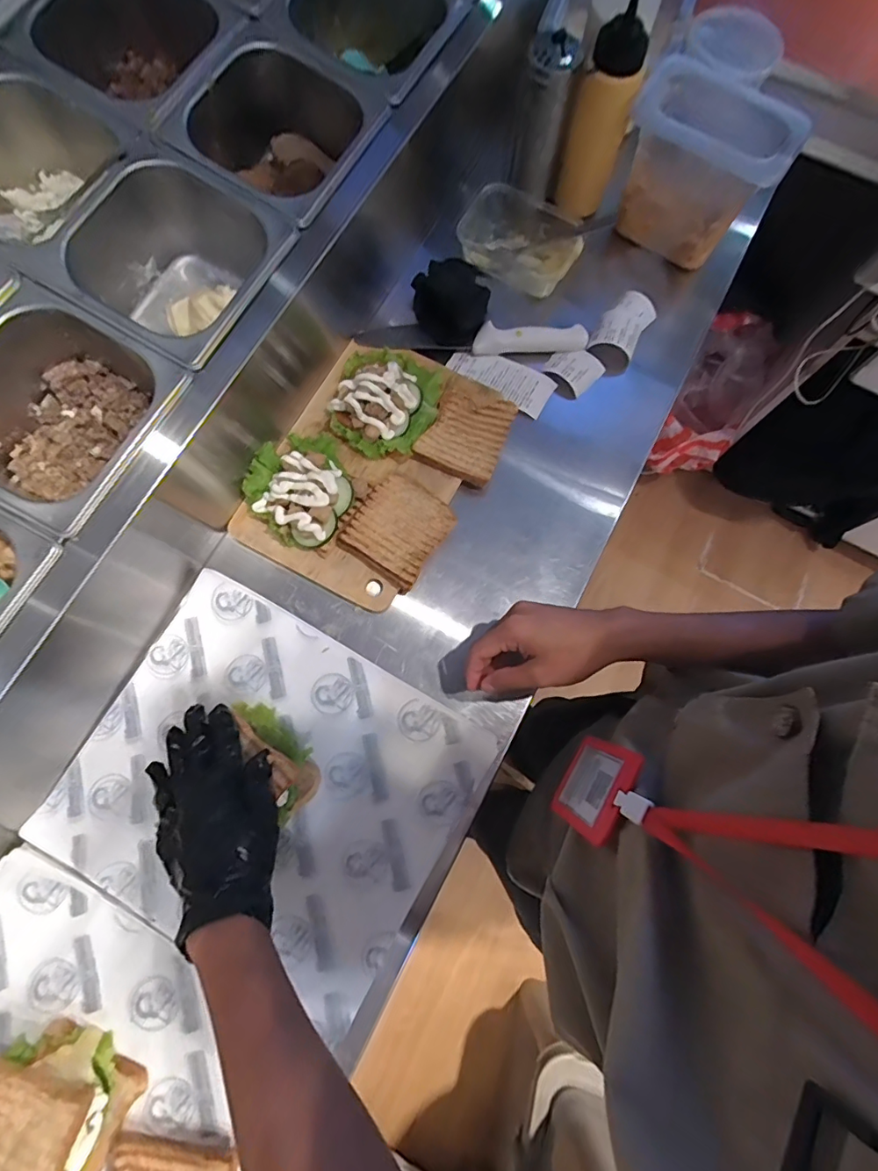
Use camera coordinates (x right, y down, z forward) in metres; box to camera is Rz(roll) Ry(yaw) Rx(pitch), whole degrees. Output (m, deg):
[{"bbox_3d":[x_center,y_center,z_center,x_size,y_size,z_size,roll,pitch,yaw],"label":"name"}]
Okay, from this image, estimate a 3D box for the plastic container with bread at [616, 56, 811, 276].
[{"bbox_3d":[0.303,-0.489,0.603,0.168,0.138,0.130,32,78,6],"label":"plastic container with bread"}]

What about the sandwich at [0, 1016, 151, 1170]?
[{"bbox_3d":[-0.319,0.432,0.409,0.114,0.065,0.108,23,77,4],"label":"sandwich"}]

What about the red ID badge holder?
[{"bbox_3d":[0.118,0.153,0.396,0.011,0.113,0.070,30,77,6],"label":"red ID badge holder"}]

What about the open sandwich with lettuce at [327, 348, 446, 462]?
[{"bbox_3d":[-0.060,-0.208,0.571,0.116,0.049,0.127,19,77,3],"label":"open sandwich with lettuce"}]

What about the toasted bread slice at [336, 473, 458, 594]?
[{"bbox_3d":[-0.043,-0.059,0.553,0.093,0.021,0.103,34,78,7],"label":"toasted bread slice"}]

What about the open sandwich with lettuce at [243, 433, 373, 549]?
[{"bbox_3d":[-0.144,-0.108,0.545,0.114,0.050,0.119,35,78,7],"label":"open sandwich with lettuce"}]

